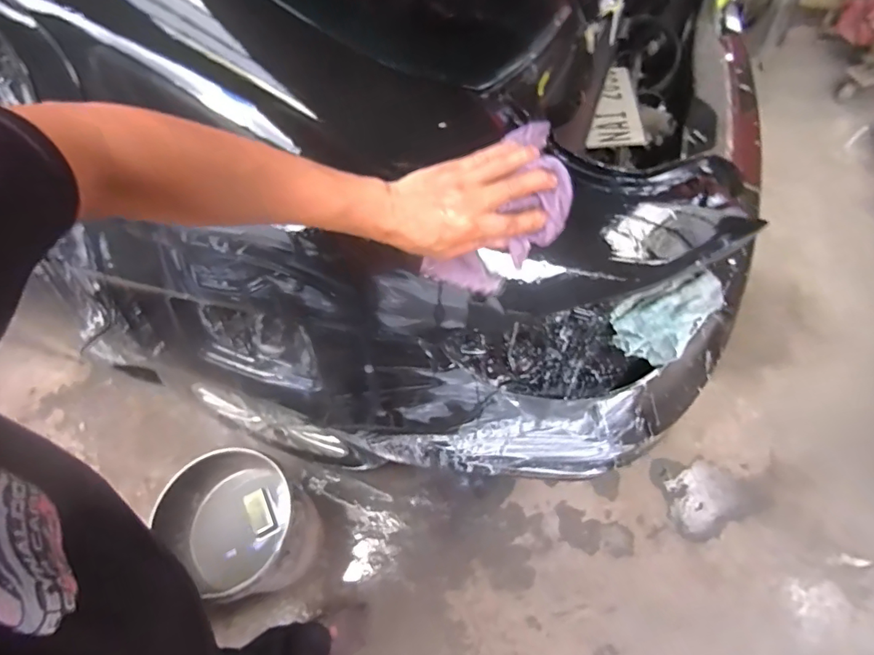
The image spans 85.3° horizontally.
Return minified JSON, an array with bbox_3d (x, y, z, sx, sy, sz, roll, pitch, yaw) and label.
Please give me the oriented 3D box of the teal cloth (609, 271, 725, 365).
[{"bbox_3d":[0.316,-0.015,0.648,0.148,0.084,0.089,-35,65,-17],"label":"teal cloth"}]

